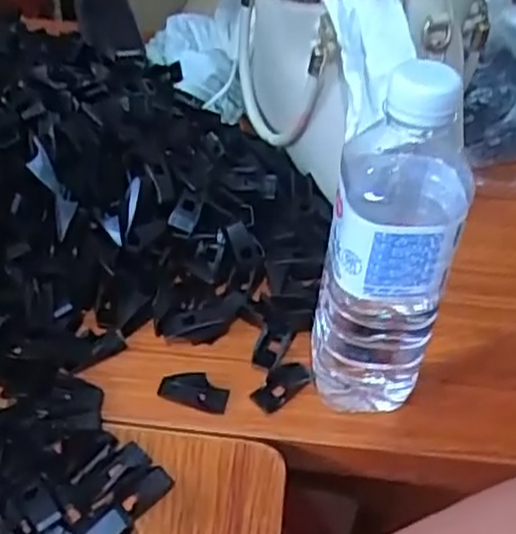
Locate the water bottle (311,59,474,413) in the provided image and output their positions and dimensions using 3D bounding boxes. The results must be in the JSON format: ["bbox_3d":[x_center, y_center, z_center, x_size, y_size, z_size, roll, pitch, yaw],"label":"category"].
[{"bbox_3d":[0.070,-0.006,0.403,0.065,0.219,0.065,11,44,6],"label":"water bottle"}]

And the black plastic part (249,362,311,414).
[{"bbox_3d":[0.014,0.074,0.464,0.041,0.006,0.021,-31,54,-32],"label":"black plastic part"}]

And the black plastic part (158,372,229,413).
[{"bbox_3d":[-0.039,0.075,0.456,0.043,0.009,0.022,14,44,10],"label":"black plastic part"}]

